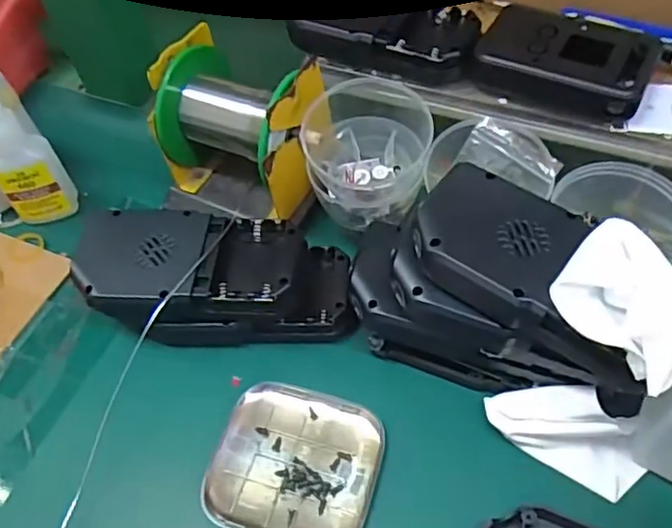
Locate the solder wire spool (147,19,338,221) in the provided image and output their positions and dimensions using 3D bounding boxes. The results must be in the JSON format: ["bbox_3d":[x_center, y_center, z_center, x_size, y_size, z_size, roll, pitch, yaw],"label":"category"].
[{"bbox_3d":[-0.051,-0.077,0.355,0.099,0.080,0.082,20,59,19],"label":"solder wire spool"}]

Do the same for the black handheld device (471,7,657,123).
[{"bbox_3d":[0.123,-0.109,0.321,0.086,0.024,0.051,21,59,19],"label":"black handheld device"}]

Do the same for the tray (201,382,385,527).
[{"bbox_3d":[-0.018,0.091,0.272,0.074,0.010,0.070,11,56,12],"label":"tray"}]

